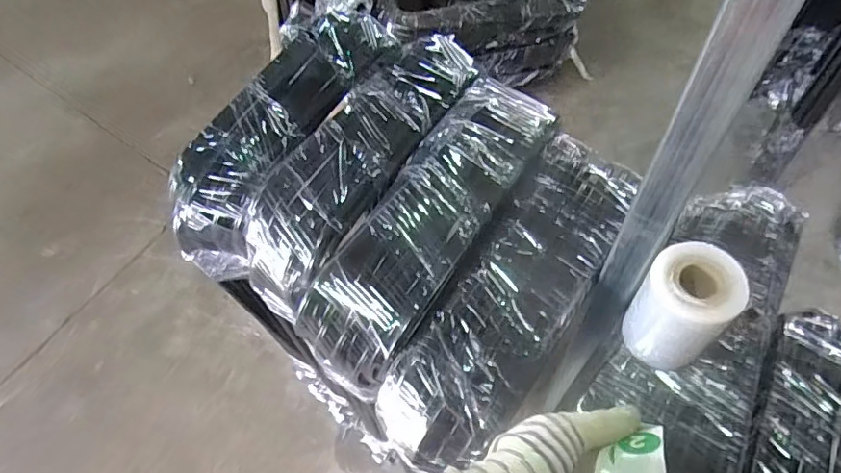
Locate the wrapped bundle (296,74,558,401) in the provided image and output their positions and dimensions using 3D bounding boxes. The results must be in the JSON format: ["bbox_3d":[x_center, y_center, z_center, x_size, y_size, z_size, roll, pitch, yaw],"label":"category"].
[{"bbox_3d":[0.013,-0.016,0.538,0.115,0.080,0.345,28,65,20],"label":"wrapped bundle"}]

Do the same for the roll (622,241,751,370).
[{"bbox_3d":[0.191,0.056,0.403,0.057,0.106,0.060,-2,60,3],"label":"roll"}]

